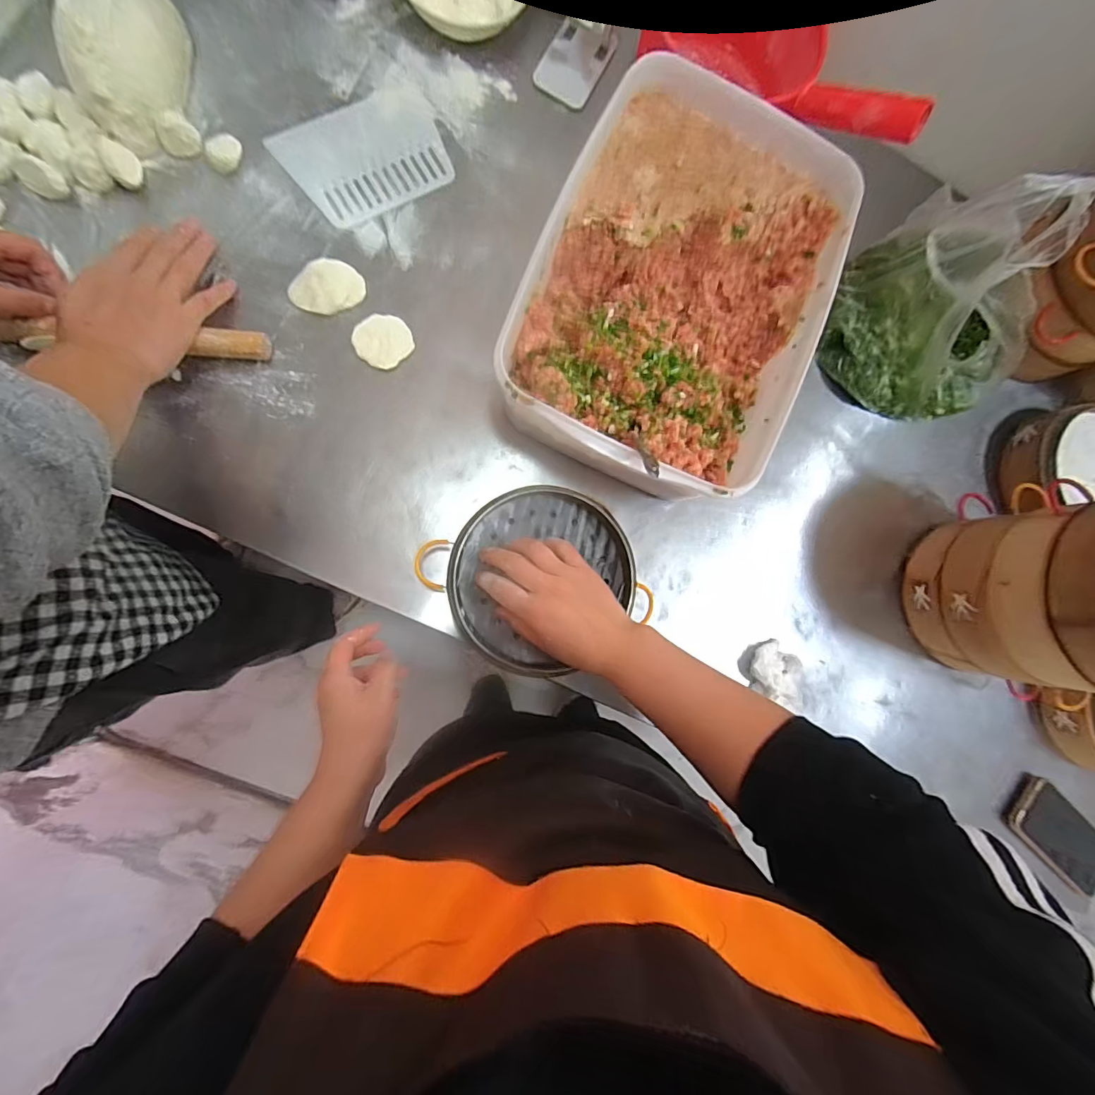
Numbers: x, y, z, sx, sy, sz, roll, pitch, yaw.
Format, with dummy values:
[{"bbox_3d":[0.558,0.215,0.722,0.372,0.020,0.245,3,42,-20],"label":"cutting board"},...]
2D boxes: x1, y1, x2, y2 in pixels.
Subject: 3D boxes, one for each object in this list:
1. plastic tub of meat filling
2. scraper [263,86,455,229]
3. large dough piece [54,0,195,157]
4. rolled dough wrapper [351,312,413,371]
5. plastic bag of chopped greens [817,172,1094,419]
[{"bbox_3d":[0.127,-0.245,0.473,0.252,0.102,0.372,25,82,-6],"label":"plastic tub of meat filling"},{"bbox_3d":[-0.187,-0.414,0.503,0.160,0.004,0.120,-36,92,-10],"label":"scraper"},{"bbox_3d":[-0.401,-0.462,0.446,0.091,0.059,0.150,7,85,-8],"label":"large dough piece"},{"bbox_3d":[-0.168,-0.211,0.487,0.055,0.005,0.055,1,86,-9],"label":"rolled dough wrapper"},{"bbox_3d":[0.429,-0.233,0.492,0.215,0.180,0.152,31,82,-5],"label":"plastic bag of chopped greens"}]

